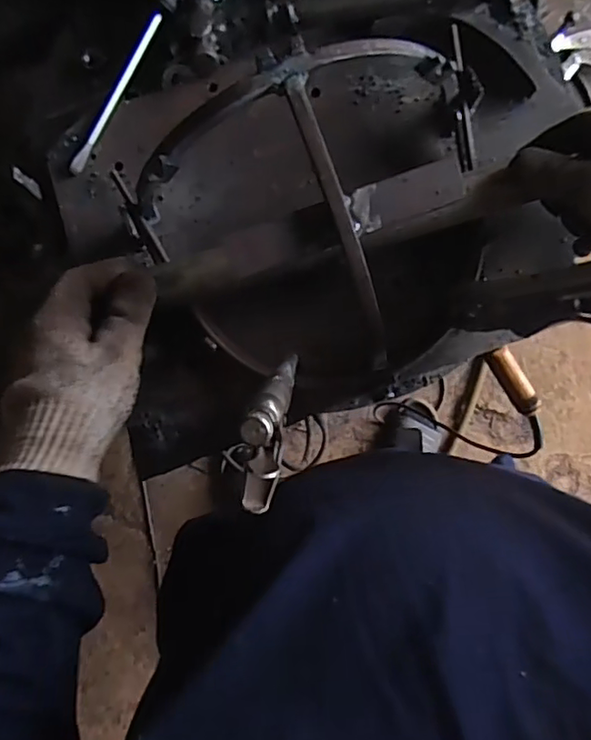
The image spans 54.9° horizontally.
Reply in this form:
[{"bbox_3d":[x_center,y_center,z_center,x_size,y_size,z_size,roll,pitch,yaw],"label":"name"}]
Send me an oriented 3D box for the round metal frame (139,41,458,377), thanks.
[{"bbox_3d":[0.025,-0.087,0.366,0.180,0.121,0.169,-18,86,-2],"label":"round metal frame"}]

